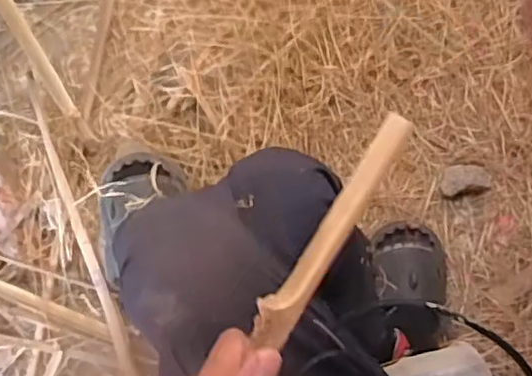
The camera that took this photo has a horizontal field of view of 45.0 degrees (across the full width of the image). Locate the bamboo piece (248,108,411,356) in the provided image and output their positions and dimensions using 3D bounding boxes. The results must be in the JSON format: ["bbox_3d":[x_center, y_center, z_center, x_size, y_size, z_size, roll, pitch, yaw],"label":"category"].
[{"bbox_3d":[0.034,0.023,0.340,0.021,0.018,0.137,32,99,6],"label":"bamboo piece"}]

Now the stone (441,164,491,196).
[{"bbox_3d":[0.314,-0.014,1.010,0.079,0.031,0.042,-9,77,-3],"label":"stone"}]

